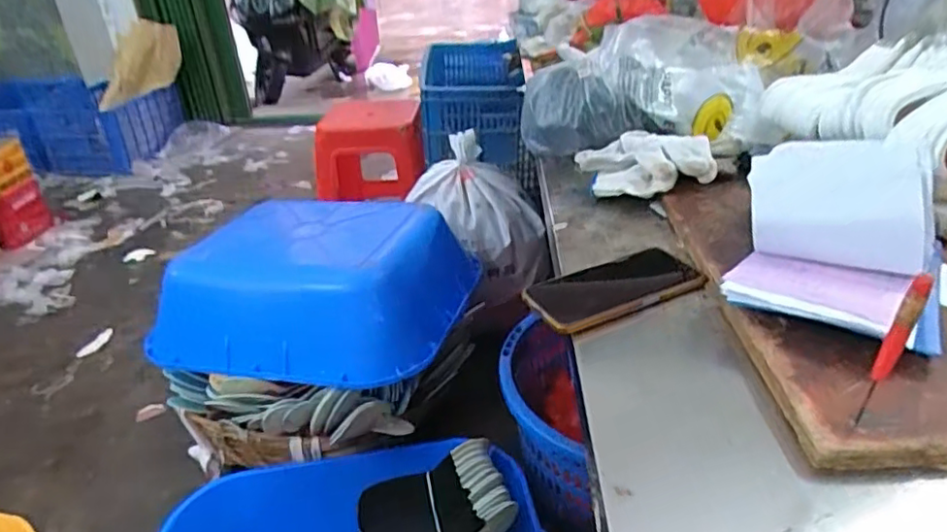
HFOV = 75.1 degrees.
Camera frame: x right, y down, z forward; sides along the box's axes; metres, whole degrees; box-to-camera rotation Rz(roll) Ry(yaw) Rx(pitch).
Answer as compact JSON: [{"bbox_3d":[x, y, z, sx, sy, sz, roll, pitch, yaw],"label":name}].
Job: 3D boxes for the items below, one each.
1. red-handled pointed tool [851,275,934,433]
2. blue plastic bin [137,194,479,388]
[{"bbox_3d":[0.249,0.053,0.370,0.011,0.115,0.016,25,41,33],"label":"red-handled pointed tool"},{"bbox_3d":[-0.308,0.014,1.215,0.573,0.198,0.429,5,31,13],"label":"blue plastic bin"}]

